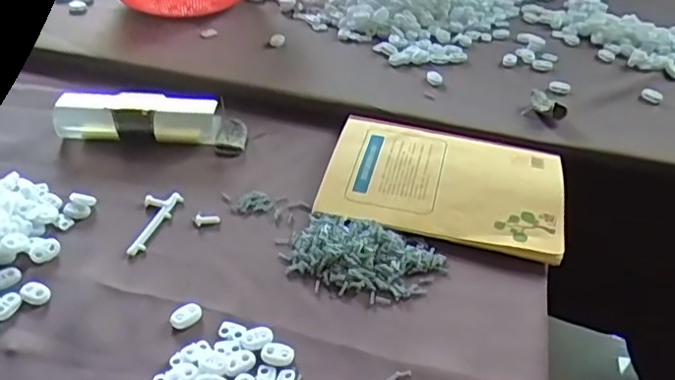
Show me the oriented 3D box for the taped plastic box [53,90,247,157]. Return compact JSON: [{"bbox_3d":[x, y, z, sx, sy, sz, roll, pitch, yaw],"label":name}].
[{"bbox_3d":[-0.182,-0.072,0.594,0.180,0.033,0.046,5,41,4],"label":"taped plastic box"}]

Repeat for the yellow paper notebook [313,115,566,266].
[{"bbox_3d":[0.095,-0.011,0.546,0.205,0.013,0.138,10,41,10],"label":"yellow paper notebook"}]

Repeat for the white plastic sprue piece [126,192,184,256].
[{"bbox_3d":[-0.158,0.025,0.509,0.028,0.005,0.072,10,41,10],"label":"white plastic sprue piece"}]

